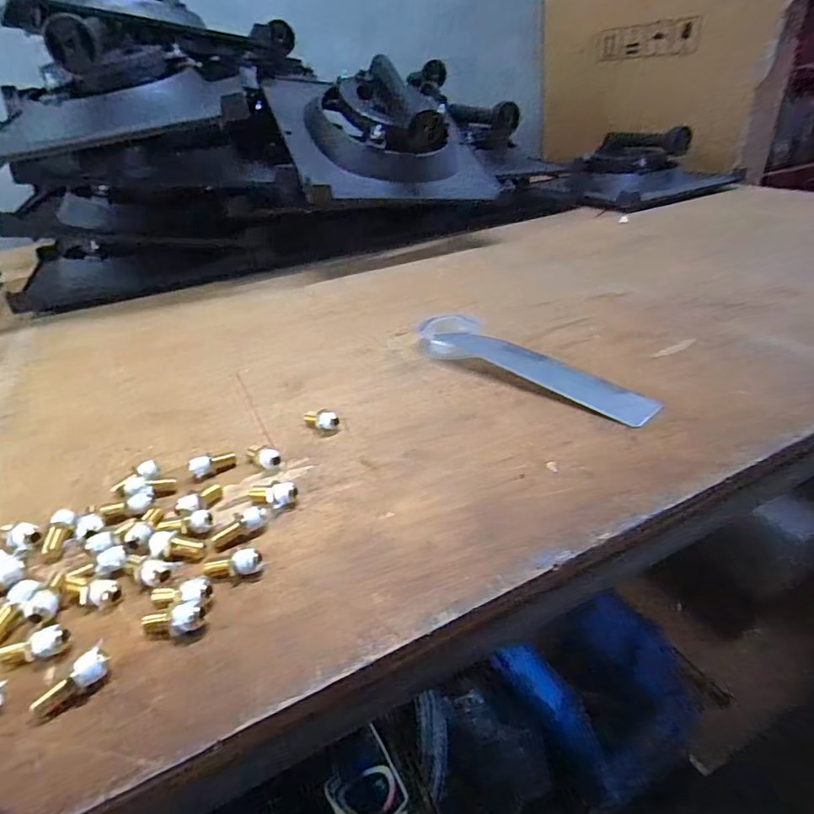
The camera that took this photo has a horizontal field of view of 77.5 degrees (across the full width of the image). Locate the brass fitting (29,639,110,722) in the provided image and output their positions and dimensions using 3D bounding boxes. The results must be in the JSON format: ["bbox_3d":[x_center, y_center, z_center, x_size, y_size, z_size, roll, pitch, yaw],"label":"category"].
[{"bbox_3d":[-0.137,0.114,0.209,0.011,0.009,0.031,24,55,36],"label":"brass fitting"}]

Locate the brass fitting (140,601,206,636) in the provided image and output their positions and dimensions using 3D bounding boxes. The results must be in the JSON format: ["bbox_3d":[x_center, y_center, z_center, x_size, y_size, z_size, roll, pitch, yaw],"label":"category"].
[{"bbox_3d":[-0.105,0.098,0.229,0.027,0.012,0.013,-11,33,-12],"label":"brass fitting"}]

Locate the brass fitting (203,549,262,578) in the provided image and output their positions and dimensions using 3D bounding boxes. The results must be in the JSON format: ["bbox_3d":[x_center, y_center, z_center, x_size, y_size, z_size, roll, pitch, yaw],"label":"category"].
[{"bbox_3d":[-0.087,0.081,0.254,0.028,0.012,0.012,-5,32,-1],"label":"brass fitting"}]

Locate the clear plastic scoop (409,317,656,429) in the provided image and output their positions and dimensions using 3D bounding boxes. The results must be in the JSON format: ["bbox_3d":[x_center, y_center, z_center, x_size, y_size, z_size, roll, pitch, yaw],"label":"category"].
[{"bbox_3d":[0.090,-0.035,0.405,0.046,0.017,0.213,-26,38,-31],"label":"clear plastic scoop"}]

